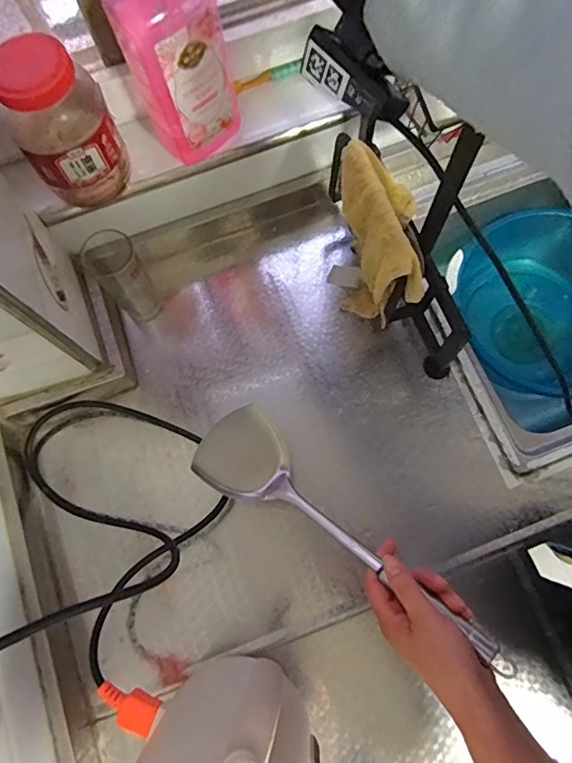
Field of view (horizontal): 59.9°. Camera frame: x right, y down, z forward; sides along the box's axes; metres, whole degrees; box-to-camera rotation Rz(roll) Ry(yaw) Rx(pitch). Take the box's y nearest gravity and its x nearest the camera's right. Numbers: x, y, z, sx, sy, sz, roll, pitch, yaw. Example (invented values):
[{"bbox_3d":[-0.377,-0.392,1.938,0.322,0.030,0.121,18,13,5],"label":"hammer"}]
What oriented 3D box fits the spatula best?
[{"bbox_3d":[0.053,0.150,0.484,0.343,0.032,0.090,36,78,23],"label":"spatula"}]

